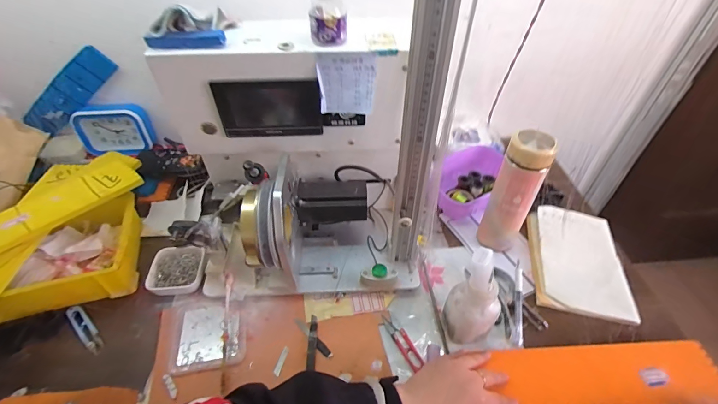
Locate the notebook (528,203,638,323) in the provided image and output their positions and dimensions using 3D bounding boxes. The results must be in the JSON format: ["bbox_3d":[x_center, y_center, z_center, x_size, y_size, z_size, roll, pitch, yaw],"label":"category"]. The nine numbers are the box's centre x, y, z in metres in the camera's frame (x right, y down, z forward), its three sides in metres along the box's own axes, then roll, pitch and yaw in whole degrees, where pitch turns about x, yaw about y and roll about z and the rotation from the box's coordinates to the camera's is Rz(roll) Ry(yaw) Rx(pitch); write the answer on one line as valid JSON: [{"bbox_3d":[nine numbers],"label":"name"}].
[{"bbox_3d":[0.382,0.097,0.614,0.146,0.025,0.215,10,50,7],"label":"notebook"}]

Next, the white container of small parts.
[{"bbox_3d":[-0.299,0.111,0.588,0.084,0.029,0.082,-2,46,-2],"label":"white container of small parts"}]

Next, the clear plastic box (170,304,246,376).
[{"bbox_3d":[-0.225,0.196,0.525,0.102,0.018,0.104,-8,47,-8],"label":"clear plastic box"}]

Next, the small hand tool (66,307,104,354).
[{"bbox_3d":[-0.416,0.191,0.534,0.095,0.019,0.021,34,55,28],"label":"small hand tool"}]

